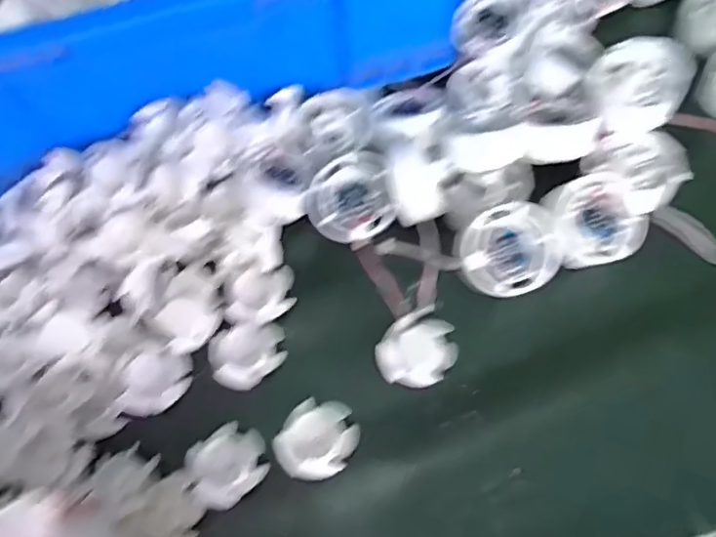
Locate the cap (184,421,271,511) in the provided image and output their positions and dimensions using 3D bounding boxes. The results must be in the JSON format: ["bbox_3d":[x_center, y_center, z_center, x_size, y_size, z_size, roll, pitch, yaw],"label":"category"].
[{"bbox_3d":[-0.075,0.113,0.332,0.045,0.018,0.040,-31,65,-10],"label":"cap"}]

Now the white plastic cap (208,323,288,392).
[{"bbox_3d":[-0.070,0.055,0.360,0.046,0.010,0.039,-4,64,3],"label":"white plastic cap"}]

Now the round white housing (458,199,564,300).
[{"bbox_3d":[0.093,-0.011,0.361,0.055,0.025,0.055,0,88,-3],"label":"round white housing"}]

